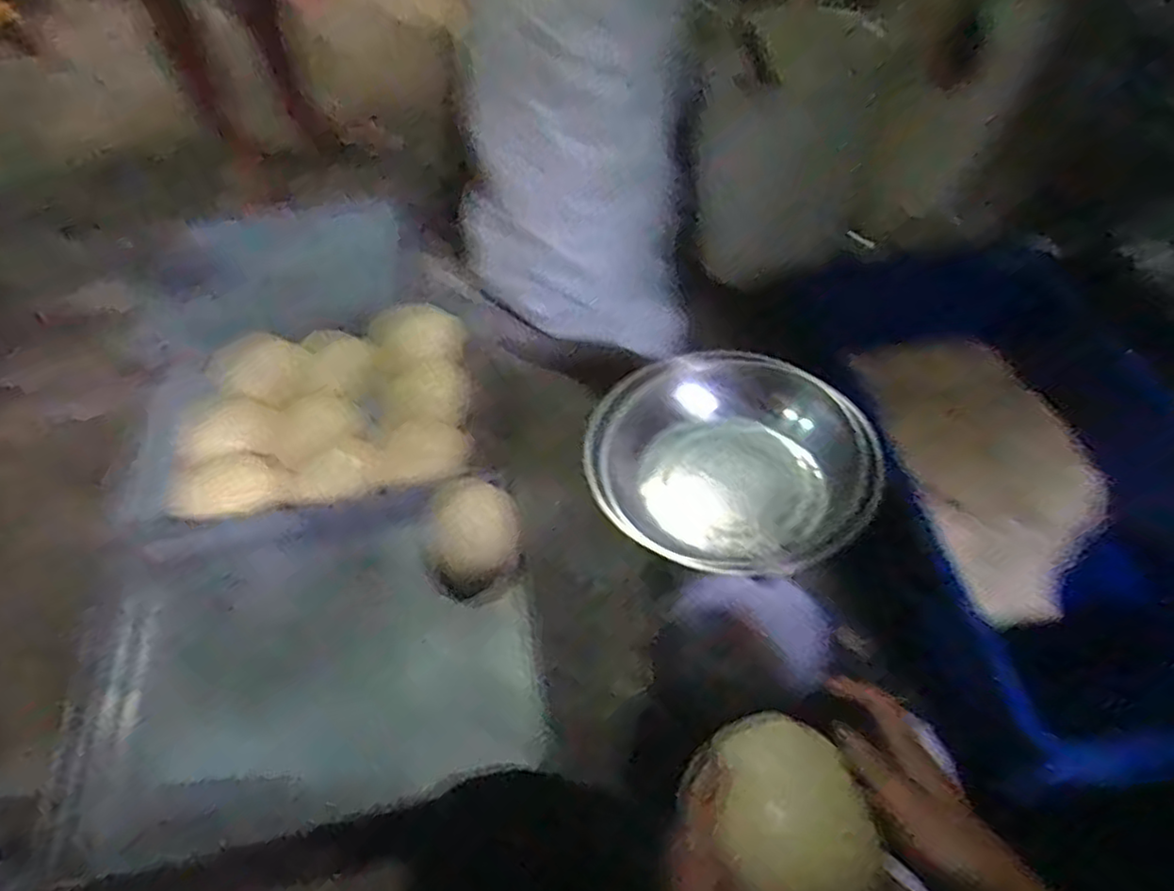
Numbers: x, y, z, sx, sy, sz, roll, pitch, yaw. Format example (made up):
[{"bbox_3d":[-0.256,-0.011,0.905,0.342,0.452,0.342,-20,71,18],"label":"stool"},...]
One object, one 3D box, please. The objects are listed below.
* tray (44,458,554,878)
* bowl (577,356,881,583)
[{"bbox_3d":[-0.319,0.246,0.855,0.506,0.076,0.404,-11,50,-3],"label":"tray"},{"bbox_3d":[0.131,0.029,0.670,0.239,0.096,0.236,-22,51,-12],"label":"bowl"}]

